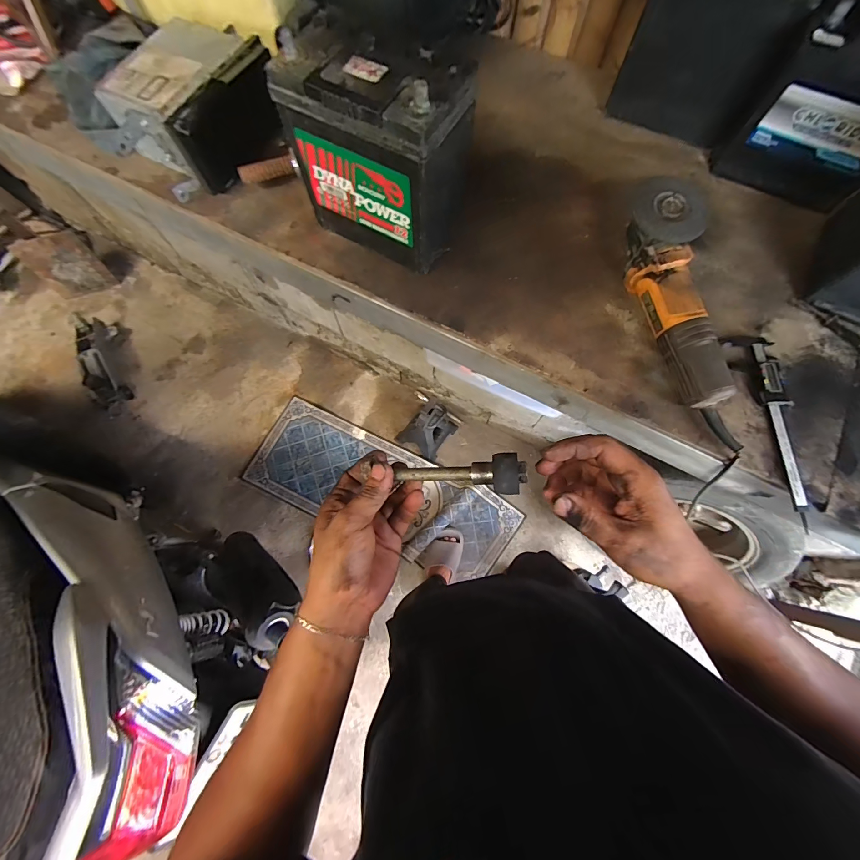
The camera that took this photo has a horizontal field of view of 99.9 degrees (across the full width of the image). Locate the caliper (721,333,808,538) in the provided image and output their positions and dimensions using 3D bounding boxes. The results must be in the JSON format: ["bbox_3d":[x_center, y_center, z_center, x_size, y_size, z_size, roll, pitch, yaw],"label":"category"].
[{"bbox_3d":[0.453,-0.013,0.464,0.057,0.015,0.259,-5,74,-2],"label":"caliper"}]

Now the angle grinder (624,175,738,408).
[{"bbox_3d":[0.319,-0.173,0.468,0.092,0.072,0.294,-11,87,-3],"label":"angle grinder"}]

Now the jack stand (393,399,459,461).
[{"bbox_3d":[-0.002,-0.024,1.390,0.176,0.243,0.217,35,77,9],"label":"jack stand"}]

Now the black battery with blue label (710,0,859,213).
[{"bbox_3d":[0.568,-0.470,0.499,0.200,0.188,0.172,28,75,8],"label":"black battery with blue label"}]

